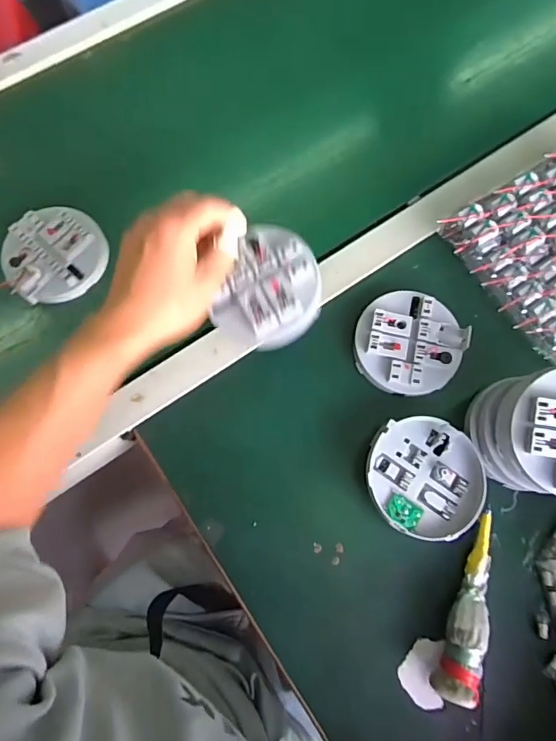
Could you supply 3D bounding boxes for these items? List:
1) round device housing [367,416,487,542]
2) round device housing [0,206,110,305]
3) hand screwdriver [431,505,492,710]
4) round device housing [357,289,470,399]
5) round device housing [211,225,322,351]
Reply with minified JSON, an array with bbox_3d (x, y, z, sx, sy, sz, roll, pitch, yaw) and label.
[{"bbox_3d":[0.132,0.096,0.430,0.102,0.030,0.103,0,75,-1],"label":"round device housing"},{"bbox_3d":[-0.231,-0.123,0.491,0.100,0.031,0.090,-18,76,-6],"label":"round device housing"},{"bbox_3d":[0.165,0.195,0.400,0.033,0.039,0.150,20,76,4],"label":"hand screwdriver"},{"bbox_3d":[0.128,-0.026,0.467,0.102,0.025,0.102,0,75,-1],"label":"round device housing"},{"bbox_3d":[-0.003,-0.069,0.414,0.083,0.035,0.099,25,76,5],"label":"round device housing"}]

